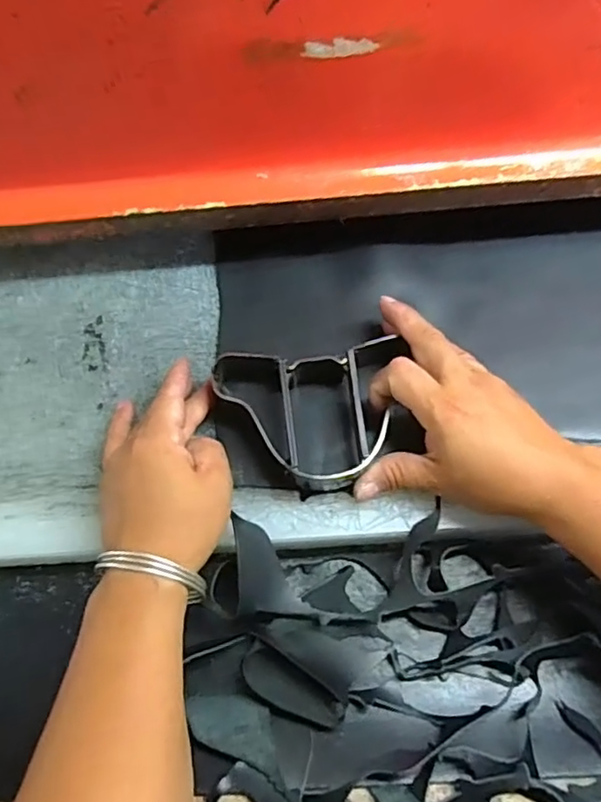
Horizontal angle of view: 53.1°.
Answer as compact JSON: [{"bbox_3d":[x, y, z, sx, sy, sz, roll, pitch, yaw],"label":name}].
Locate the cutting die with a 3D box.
[{"bbox_3d":[0.008,0.010,0.390,0.115,0.029,0.094,-10,70,-1],"label":"cutting die"}]

